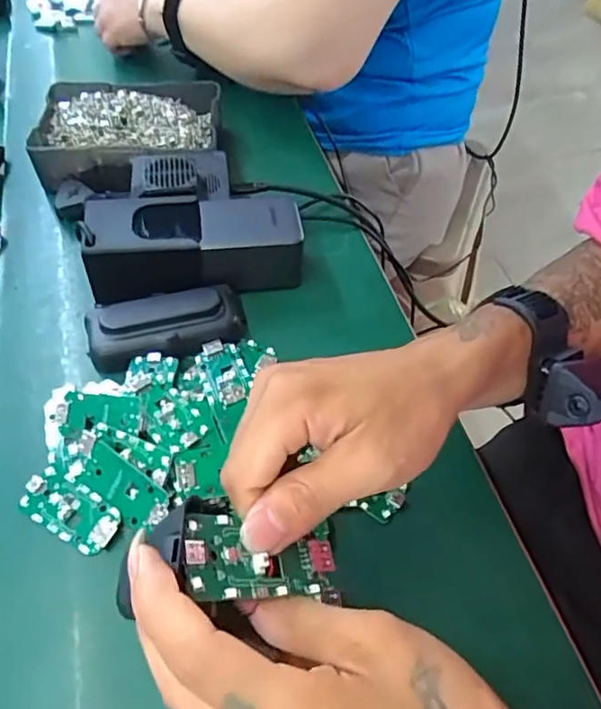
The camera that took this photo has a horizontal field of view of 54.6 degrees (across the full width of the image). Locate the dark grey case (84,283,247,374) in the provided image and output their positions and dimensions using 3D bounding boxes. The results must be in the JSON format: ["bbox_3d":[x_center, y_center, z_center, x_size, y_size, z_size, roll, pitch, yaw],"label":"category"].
[{"bbox_3d":[-0.094,-0.021,0.411,0.107,0.029,0.044,-13,54,-9],"label":"dark grey case"}]

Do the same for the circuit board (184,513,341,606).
[{"bbox_3d":[-0.014,0.078,0.225,0.062,0.006,0.031,14,48,-29],"label":"circuit board"}]

